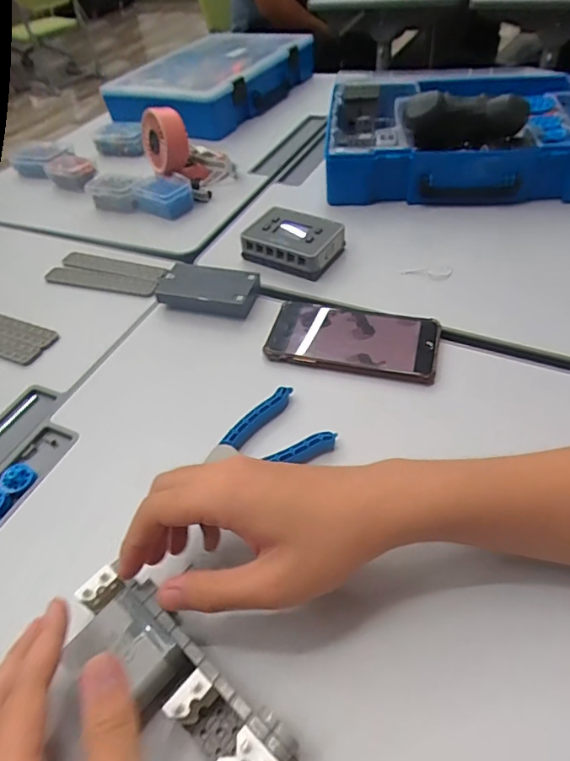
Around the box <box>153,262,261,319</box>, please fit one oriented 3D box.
[{"bbox_3d":[-0.083,-0.097,0.523,0.099,0.028,0.054,8,50,12],"label":"box"}]

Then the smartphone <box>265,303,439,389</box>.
[{"bbox_3d":[0.065,-0.040,0.466,0.157,0.014,0.081,9,50,13],"label":"smartphone"}]

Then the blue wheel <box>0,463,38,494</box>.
[{"bbox_3d":[-0.218,0.080,0.396,0.023,0.016,0.026,30,57,27],"label":"blue wheel"}]

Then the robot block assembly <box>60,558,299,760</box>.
[{"bbox_3d":[-0.064,0.171,0.273,0.151,0.031,0.054,29,57,24],"label":"robot block assembly"}]

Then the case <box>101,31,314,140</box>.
[{"bbox_3d":[-0.134,-0.576,0.924,0.254,0.082,0.353,22,54,22],"label":"case"}]

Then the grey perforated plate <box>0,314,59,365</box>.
[{"bbox_3d":[-0.293,-0.046,0.515,0.098,0.004,0.051,17,52,19],"label":"grey perforated plate"}]

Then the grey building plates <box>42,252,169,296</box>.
[{"bbox_3d":[-0.206,-0.128,0.575,0.159,0.013,0.059,13,51,16],"label":"grey building plates"}]

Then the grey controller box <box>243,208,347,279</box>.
[{"bbox_3d":[0.010,-0.160,0.563,0.103,0.035,0.076,21,54,22],"label":"grey controller box"}]

